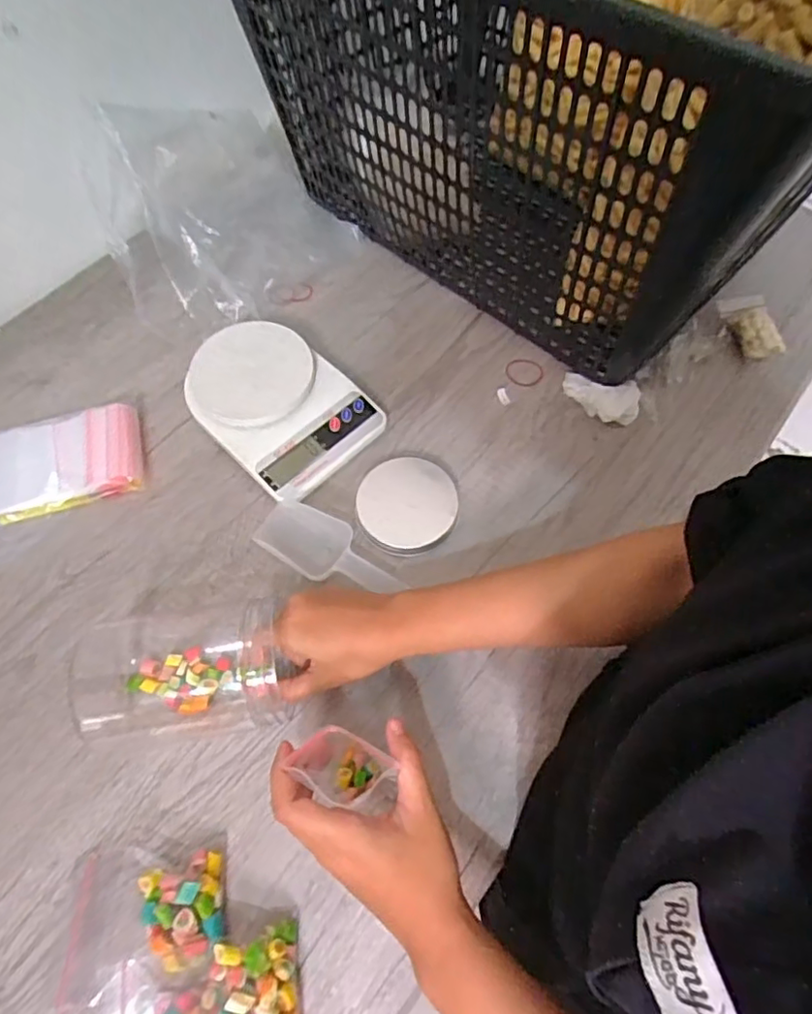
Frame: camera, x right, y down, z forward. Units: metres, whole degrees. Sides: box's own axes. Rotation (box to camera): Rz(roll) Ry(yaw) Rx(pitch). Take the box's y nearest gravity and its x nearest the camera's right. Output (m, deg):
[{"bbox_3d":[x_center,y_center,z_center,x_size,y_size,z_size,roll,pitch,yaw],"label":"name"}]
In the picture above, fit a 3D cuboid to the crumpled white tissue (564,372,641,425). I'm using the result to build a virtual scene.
[{"bbox_3d":[0.184,-0.104,0.550,0.070,0.013,0.044,15,65,8],"label":"crumpled white tissue"}]

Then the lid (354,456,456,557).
[{"bbox_3d":[0.001,-0.002,0.501,0.083,0.019,0.082,0,64,1],"label":"lid"}]

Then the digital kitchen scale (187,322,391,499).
[{"bbox_3d":[-0.120,-0.095,0.537,0.172,0.039,0.124,40,71,18],"label":"digital kitchen scale"}]

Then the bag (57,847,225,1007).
[{"bbox_3d":[-0.166,0.256,0.370,0.097,0.029,0.072,-9,64,-4],"label":"bag"}]

